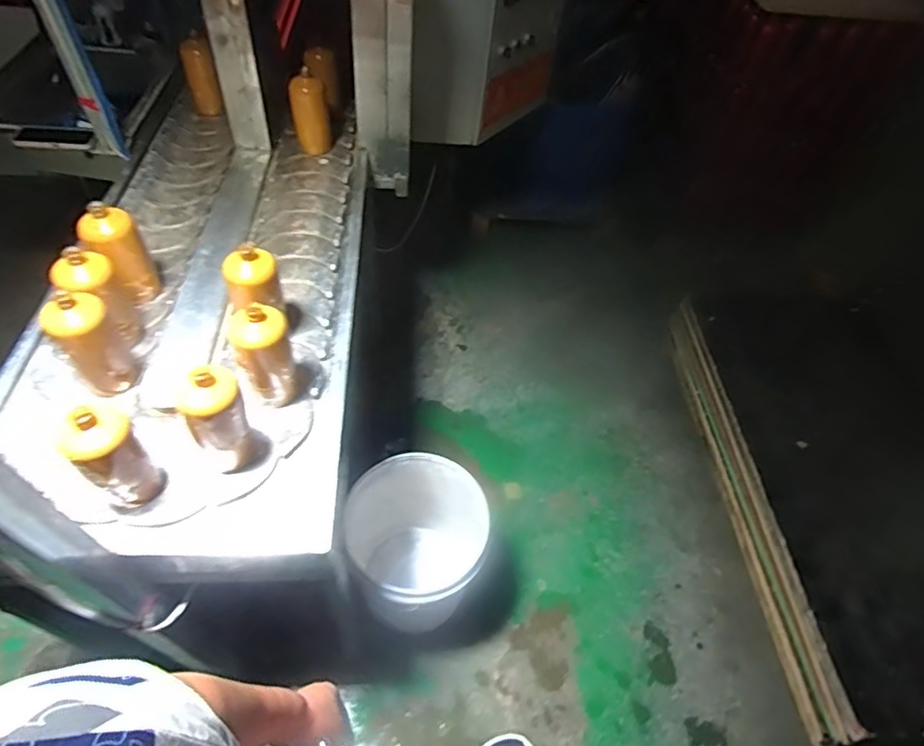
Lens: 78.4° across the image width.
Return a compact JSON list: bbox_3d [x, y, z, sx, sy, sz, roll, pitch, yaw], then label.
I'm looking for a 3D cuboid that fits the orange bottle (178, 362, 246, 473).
[{"bbox_3d":[-0.348,0.061,0.800,0.074,0.179,0.065,-22,52,-23],"label":"orange bottle"}]

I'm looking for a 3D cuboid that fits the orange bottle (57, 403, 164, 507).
[{"bbox_3d":[-0.462,0.112,0.750,0.070,0.180,0.070,3,50,-3],"label":"orange bottle"}]

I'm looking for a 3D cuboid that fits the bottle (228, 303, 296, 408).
[{"bbox_3d":[-0.306,-0.036,0.882,0.075,0.185,0.076,-17,50,-19],"label":"bottle"}]

